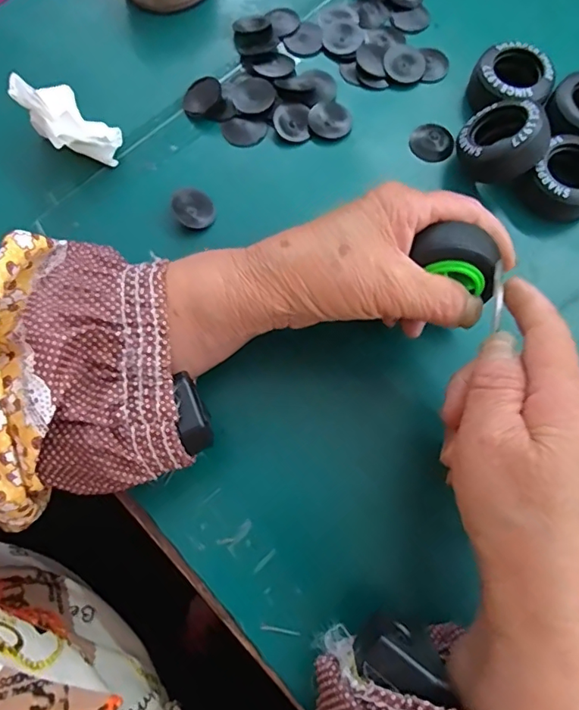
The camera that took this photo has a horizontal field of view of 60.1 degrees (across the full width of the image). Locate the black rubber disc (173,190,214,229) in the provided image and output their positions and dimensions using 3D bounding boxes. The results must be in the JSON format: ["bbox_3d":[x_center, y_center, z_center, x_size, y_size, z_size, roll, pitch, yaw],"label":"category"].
[{"bbox_3d":[-0.058,-0.089,0.306,0.022,0.005,0.024,-2,100,-12],"label":"black rubber disc"}]

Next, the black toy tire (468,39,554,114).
[{"bbox_3d":[0.142,-0.177,0.327,0.048,0.028,0.045,0,72,-1],"label":"black toy tire"}]

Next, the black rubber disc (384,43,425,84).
[{"bbox_3d":[0.079,-0.200,0.340,0.027,0.007,0.031,9,72,2],"label":"black rubber disc"}]

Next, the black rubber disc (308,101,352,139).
[{"bbox_3d":[0.027,-0.155,0.328,0.028,0.005,0.025,-13,73,-5],"label":"black rubber disc"}]

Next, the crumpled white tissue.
[{"bbox_3d":[-0.133,-0.143,0.307,0.037,0.040,0.055,-41,77,-13],"label":"crumpled white tissue"}]

